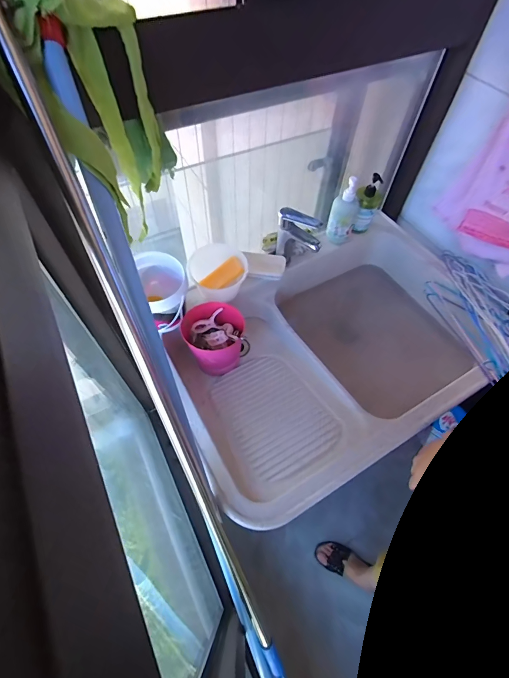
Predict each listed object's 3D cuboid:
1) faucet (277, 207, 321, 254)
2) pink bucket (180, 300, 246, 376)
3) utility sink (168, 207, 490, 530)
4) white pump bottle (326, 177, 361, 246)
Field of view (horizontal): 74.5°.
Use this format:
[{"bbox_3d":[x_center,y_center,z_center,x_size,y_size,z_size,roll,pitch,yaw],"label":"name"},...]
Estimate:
[{"bbox_3d":[0.114,-0.258,0.871,0.125,0.133,0.039,34,62,18],"label":"faucet"},{"bbox_3d":[-0.107,-0.002,0.873,0.146,0.123,0.143,7,58,2],"label":"pink bucket"},{"bbox_3d":[0.196,0.080,0.972,0.806,0.354,0.544,-26,62,-17],"label":"utility sink"},{"bbox_3d":[0.254,-0.364,0.942,0.072,0.187,0.057,18,59,9],"label":"white pump bottle"}]

